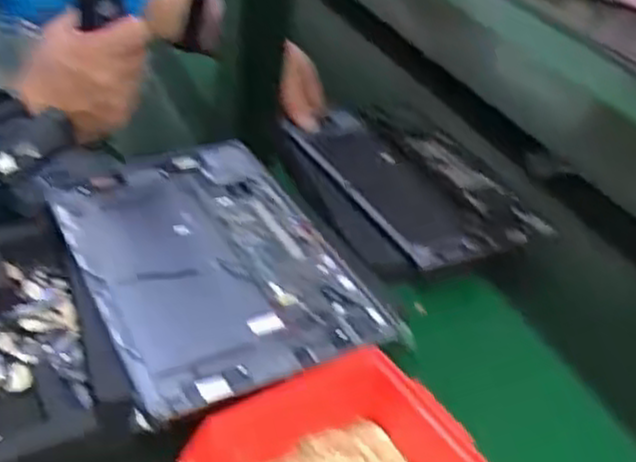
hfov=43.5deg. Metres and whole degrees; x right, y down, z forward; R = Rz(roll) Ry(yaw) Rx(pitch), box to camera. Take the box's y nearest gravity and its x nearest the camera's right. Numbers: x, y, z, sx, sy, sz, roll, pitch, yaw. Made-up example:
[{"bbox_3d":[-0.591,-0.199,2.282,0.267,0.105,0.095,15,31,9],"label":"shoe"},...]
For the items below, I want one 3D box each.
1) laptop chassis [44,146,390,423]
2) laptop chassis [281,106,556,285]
[{"bbox_3d":[-0.079,0.019,0.583,0.181,0.024,0.276,-11,38,-26],"label":"laptop chassis"},{"bbox_3d":[0.088,-0.047,0.797,0.186,0.035,0.270,-12,38,-27],"label":"laptop chassis"}]

